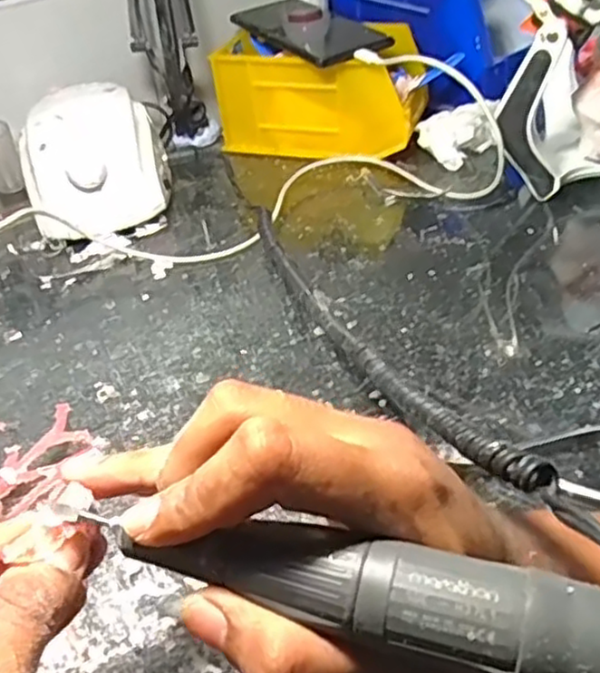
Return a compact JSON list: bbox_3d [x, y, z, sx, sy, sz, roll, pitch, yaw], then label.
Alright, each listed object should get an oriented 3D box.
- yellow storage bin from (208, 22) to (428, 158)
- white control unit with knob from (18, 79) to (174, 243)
[{"bbox_3d":[0.021,-0.216,0.634,0.169,0.086,0.094,7,41,15],"label":"yellow storage bin"},{"bbox_3d":[-0.162,-0.139,0.568,0.109,0.080,0.130,-16,40,-12],"label":"white control unit with knob"}]

